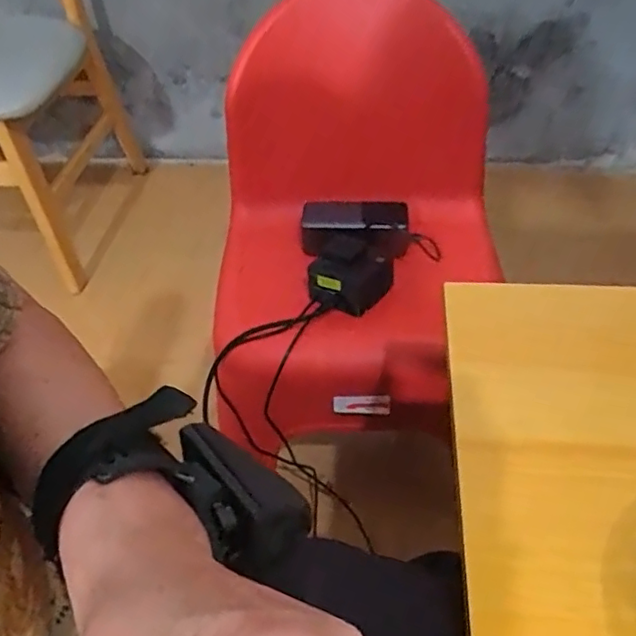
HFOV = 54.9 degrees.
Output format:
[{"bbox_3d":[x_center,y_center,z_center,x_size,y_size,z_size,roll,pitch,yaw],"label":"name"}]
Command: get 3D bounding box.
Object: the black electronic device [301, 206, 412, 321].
[{"bbox_3d":[0.039,-0.072,0.717,0.130,0.058,0.140,-2,47,2],"label":"black electronic device"}]

